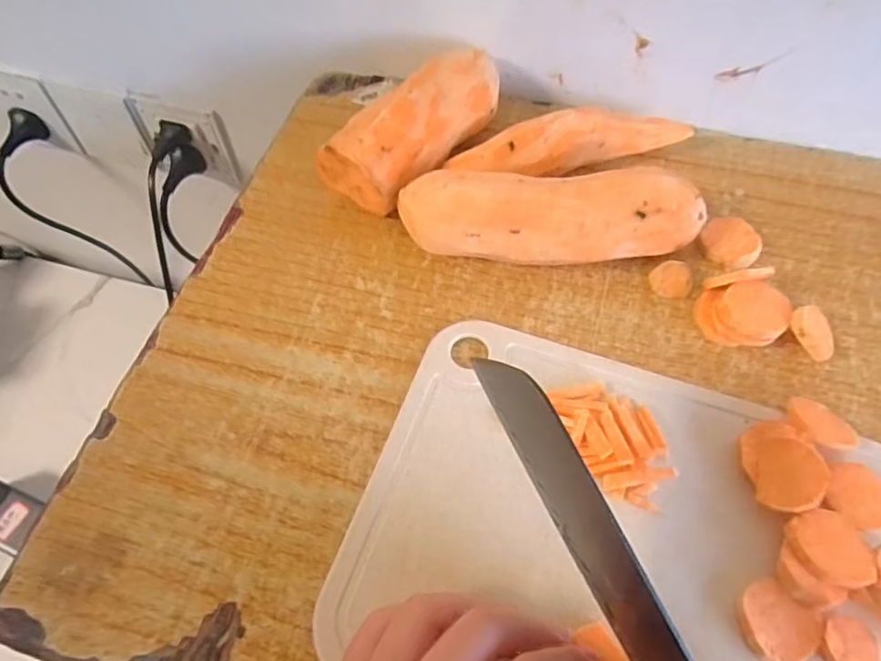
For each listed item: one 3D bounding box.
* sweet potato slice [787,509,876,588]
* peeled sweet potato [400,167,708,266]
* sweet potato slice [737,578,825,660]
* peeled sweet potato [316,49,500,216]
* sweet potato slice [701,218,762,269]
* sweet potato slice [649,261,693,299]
[{"bbox_3d":[0.162,0.090,0.237,0.032,0.005,0.032,6,42,-5],"label":"sweet potato slice"},{"bbox_3d":[0.059,-0.057,0.309,0.154,0.048,0.038,-2,59,-1],"label":"peeled sweet potato"},{"bbox_3d":[0.134,0.118,0.230,0.029,0.006,0.028,-1,60,2],"label":"sweet potato slice"},{"bbox_3d":[-0.011,-0.114,0.333,0.040,0.059,0.114,39,67,21],"label":"peeled sweet potato"},{"bbox_3d":[0.164,-0.050,0.324,0.031,0.007,0.027,43,90,21],"label":"sweet potato slice"},{"bbox_3d":[0.126,-0.028,0.314,0.022,0.011,0.017,28,65,17],"label":"sweet potato slice"}]

